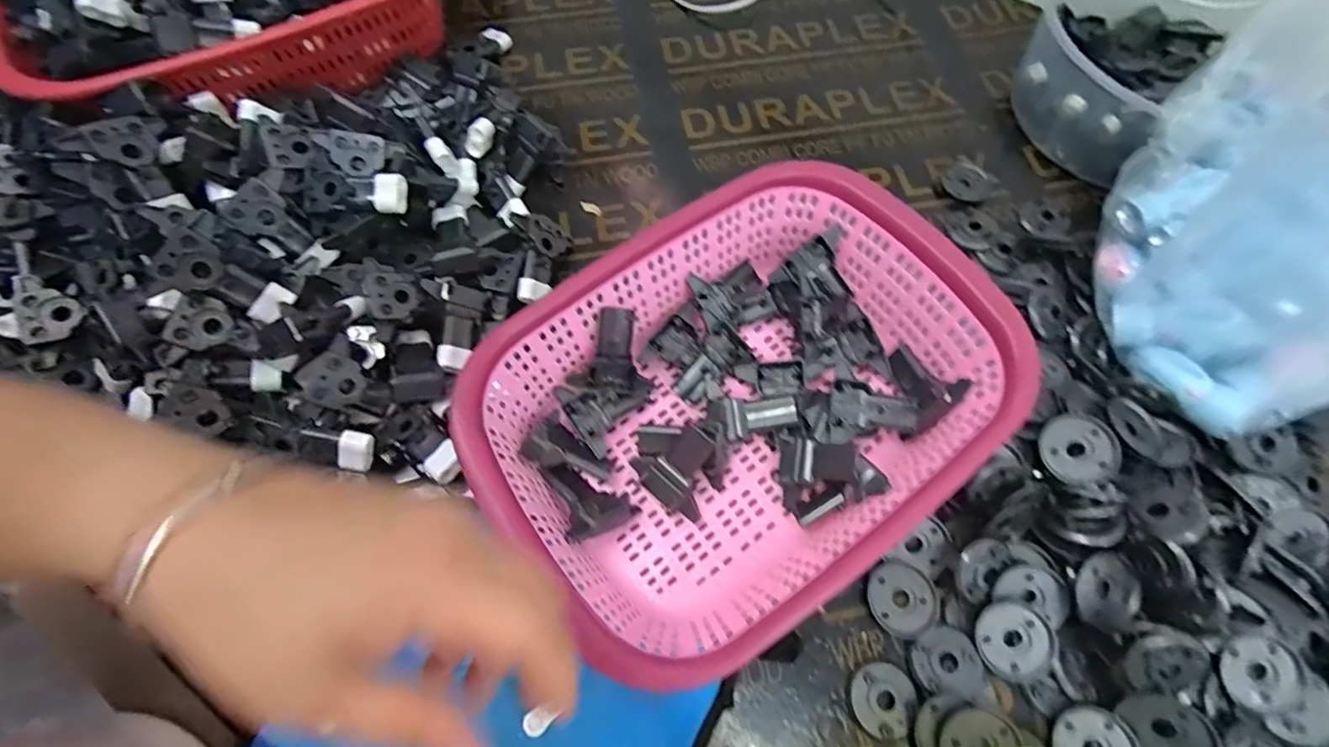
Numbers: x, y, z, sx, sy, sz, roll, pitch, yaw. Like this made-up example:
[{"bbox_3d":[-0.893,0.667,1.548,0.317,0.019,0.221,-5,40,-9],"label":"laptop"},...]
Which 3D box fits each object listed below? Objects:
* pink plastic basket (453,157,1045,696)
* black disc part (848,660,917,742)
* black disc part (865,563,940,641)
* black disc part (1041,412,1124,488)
[{"bbox_3d":[0.052,0.014,0.356,0.290,0.095,0.219,-36,72,-14],"label":"pink plastic basket"},{"bbox_3d":[0.128,0.191,0.329,0.036,0.006,0.039,0,67,0],"label":"black disc part"},{"bbox_3d":[0.149,0.140,0.348,0.042,0.004,0.042,0,67,0],"label":"black disc part"},{"bbox_3d":[0.263,0.047,0.354,0.043,0.004,0.044,-23,73,8],"label":"black disc part"}]

